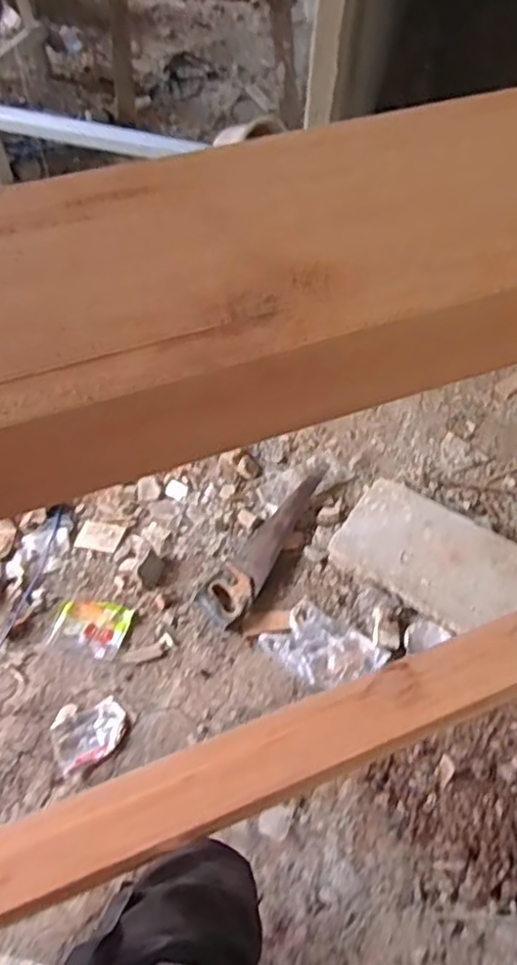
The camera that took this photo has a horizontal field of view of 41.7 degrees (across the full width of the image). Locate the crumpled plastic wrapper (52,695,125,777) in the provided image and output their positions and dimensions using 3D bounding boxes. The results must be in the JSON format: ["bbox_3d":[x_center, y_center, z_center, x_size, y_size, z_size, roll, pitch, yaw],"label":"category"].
[{"bbox_3d":[-0.353,0.521,1.421,0.146,0.029,0.129,-21,59,-15],"label":"crumpled plastic wrapper"}]

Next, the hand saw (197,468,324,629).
[{"bbox_3d":[0.031,0.136,1.689,0.120,0.029,0.506,29,60,17],"label":"hand saw"}]

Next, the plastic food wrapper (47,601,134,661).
[{"bbox_3d":[-0.385,0.331,1.565,0.162,0.006,0.127,15,57,9],"label":"plastic food wrapper"}]

